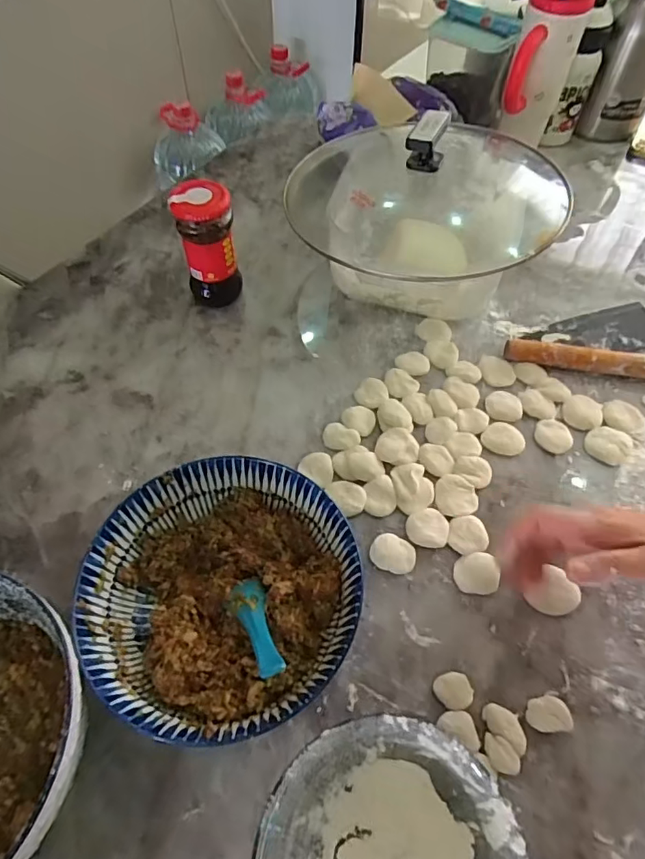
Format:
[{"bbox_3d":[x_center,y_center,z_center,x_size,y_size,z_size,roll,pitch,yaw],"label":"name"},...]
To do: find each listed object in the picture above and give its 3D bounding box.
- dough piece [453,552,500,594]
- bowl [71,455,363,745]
[{"bbox_3d":[0.140,0.130,0.469,0.038,0.009,0.036,7,57,3],"label":"dough piece"},{"bbox_3d":[-0.077,0.134,0.415,0.196,0.089,0.199,1,57,-1],"label":"bowl"}]

